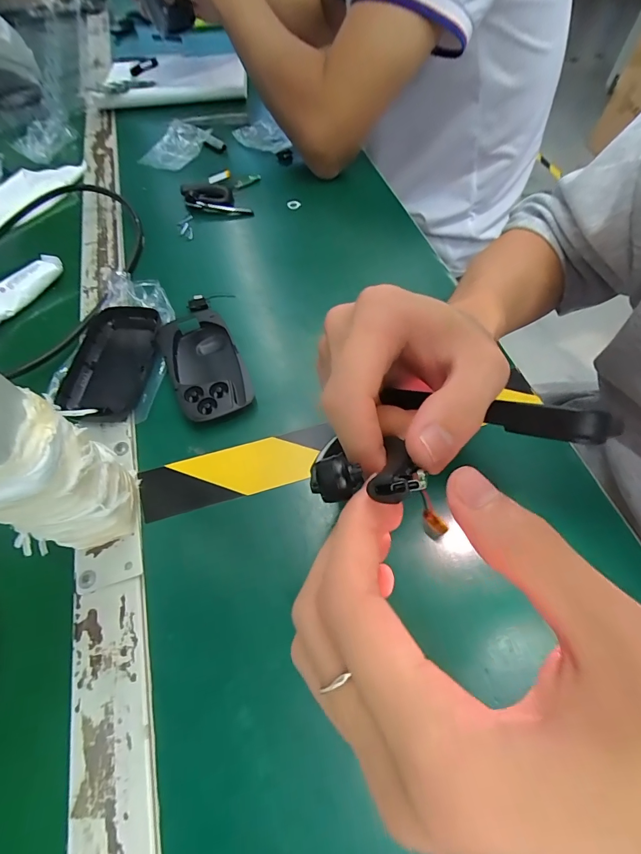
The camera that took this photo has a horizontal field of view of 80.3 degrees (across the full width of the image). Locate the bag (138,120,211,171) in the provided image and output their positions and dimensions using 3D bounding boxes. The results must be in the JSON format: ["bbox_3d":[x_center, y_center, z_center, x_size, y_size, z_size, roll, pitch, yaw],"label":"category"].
[{"bbox_3d":[-0.180,-0.354,0.473,0.067,0.013,0.083,25,65,15],"label":"bag"}]

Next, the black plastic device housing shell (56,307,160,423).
[{"bbox_3d":[-0.170,-0.054,0.308,0.059,0.011,0.106,1,61,3],"label":"black plastic device housing shell"}]

